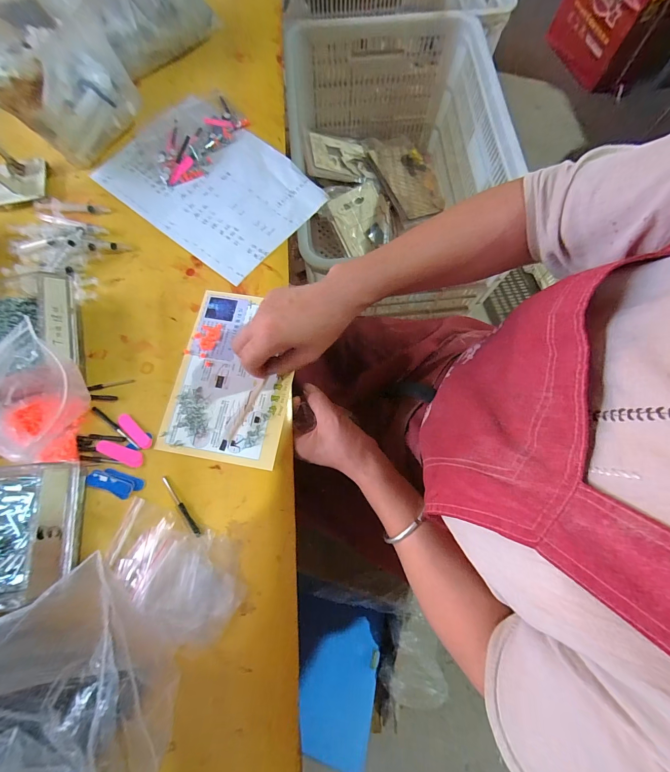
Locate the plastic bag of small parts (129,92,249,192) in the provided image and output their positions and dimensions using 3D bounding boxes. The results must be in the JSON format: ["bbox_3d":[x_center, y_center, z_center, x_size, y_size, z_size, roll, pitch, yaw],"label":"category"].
[{"bbox_3d":[-0.219,-0.376,0.490,0.183,0.017,0.126,-43,79,-11],"label":"plastic bag of small parts"}]

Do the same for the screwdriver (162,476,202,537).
[{"bbox_3d":[-0.164,0.127,0.349,0.006,0.004,0.075,-37,78,-12],"label":"screwdriver"}]

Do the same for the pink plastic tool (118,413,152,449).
[{"bbox_3d":[-0.228,0.051,0.372,0.051,0.004,0.013,41,78,10],"label":"pink plastic tool"}]

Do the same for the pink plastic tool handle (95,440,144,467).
[{"bbox_3d":[-0.238,0.074,0.363,0.054,0.004,0.016,19,75,5],"label":"pink plastic tool handle"}]

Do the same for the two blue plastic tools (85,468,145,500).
[{"bbox_3d":[-0.239,0.105,0.357,0.057,0.006,0.025,18,75,5],"label":"two blue plastic tools"}]

